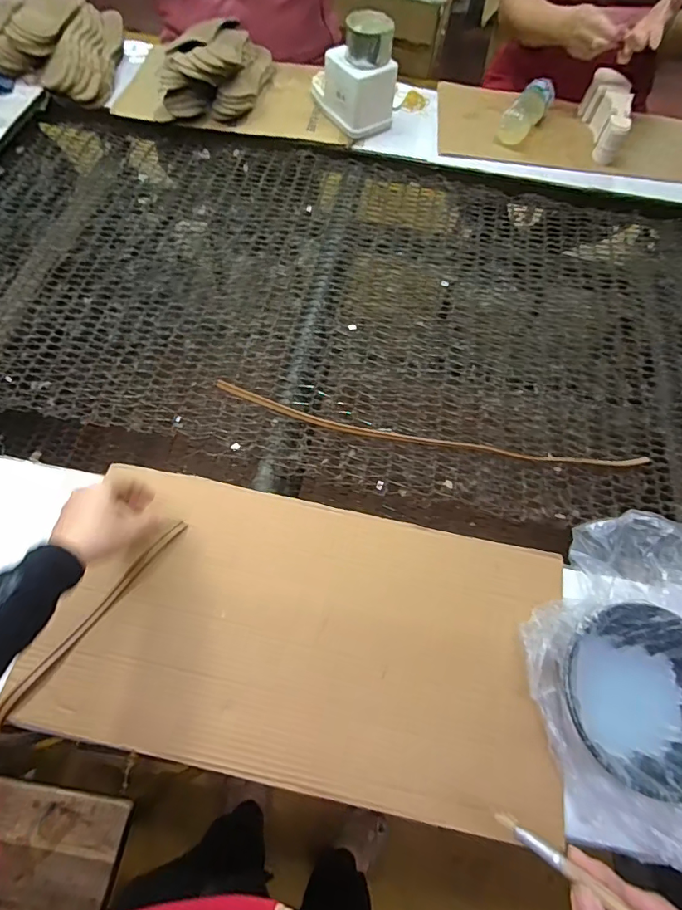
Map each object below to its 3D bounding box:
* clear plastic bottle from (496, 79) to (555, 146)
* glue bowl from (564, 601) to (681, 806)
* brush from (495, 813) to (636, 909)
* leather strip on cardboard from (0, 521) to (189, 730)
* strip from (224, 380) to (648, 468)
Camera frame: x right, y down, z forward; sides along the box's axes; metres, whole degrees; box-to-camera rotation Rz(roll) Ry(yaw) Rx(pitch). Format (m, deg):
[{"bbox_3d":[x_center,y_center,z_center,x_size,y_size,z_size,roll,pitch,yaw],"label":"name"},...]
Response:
[{"bbox_3d":[0.382,-0.706,0.957,0.063,0.057,0.163,32,64,10],"label":"clear plastic bottle"},{"bbox_3d":[0.305,0.244,0.474,0.151,0.066,0.161,3,63,-5],"label":"glue bowl"},{"bbox_3d":[0.171,0.290,0.309,0.006,0.154,0.010,48,65,-27],"label":"brush"},{"bbox_3d":[-0.266,0.171,0.503,0.016,0.010,0.256,36,65,11],"label":"leather strip on cardboard"},{"bbox_3d":[0.124,-0.031,0.668,0.621,0.010,0.046,11,65,3],"label":"strip"}]

